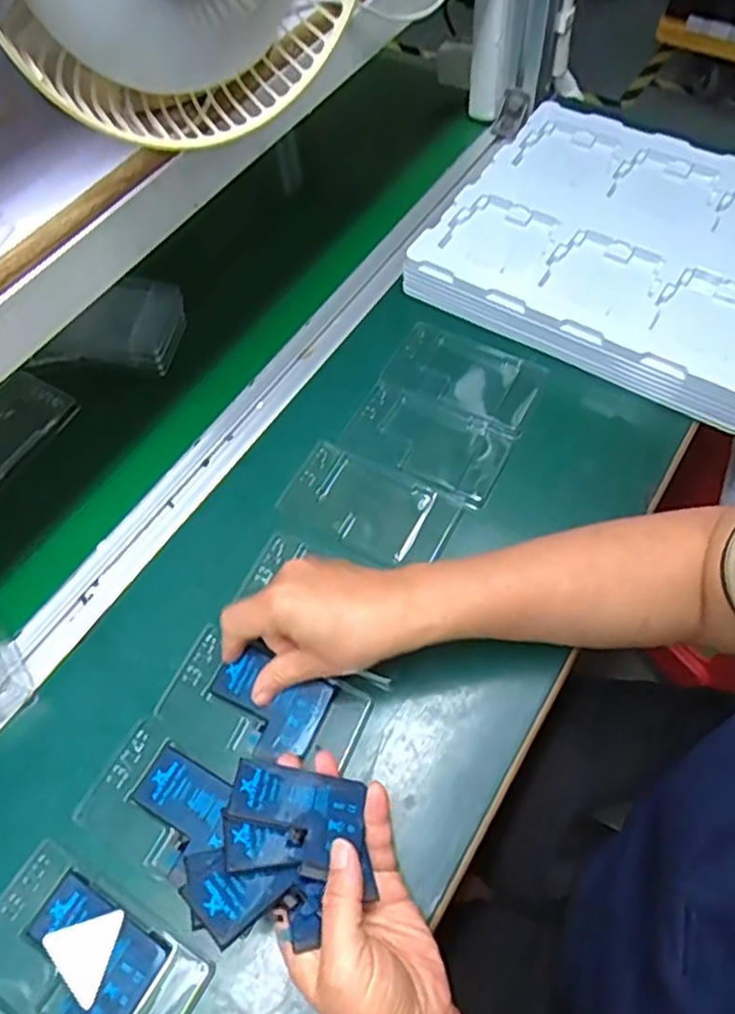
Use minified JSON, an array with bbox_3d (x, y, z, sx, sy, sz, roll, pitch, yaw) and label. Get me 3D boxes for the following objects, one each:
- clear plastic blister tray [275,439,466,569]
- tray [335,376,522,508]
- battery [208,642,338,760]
[{"bbox_3d":[0.001,-0.001,0.526,0.126,0.007,0.071,26,63,12],"label":"clear plastic blister tray"},{"bbox_3d":[0.048,-0.054,0.555,0.127,0.007,0.079,25,63,12],"label":"tray"},{"bbox_3d":[-0.067,0.129,0.451,0.077,0.005,0.057,25,76,13],"label":"battery"}]

